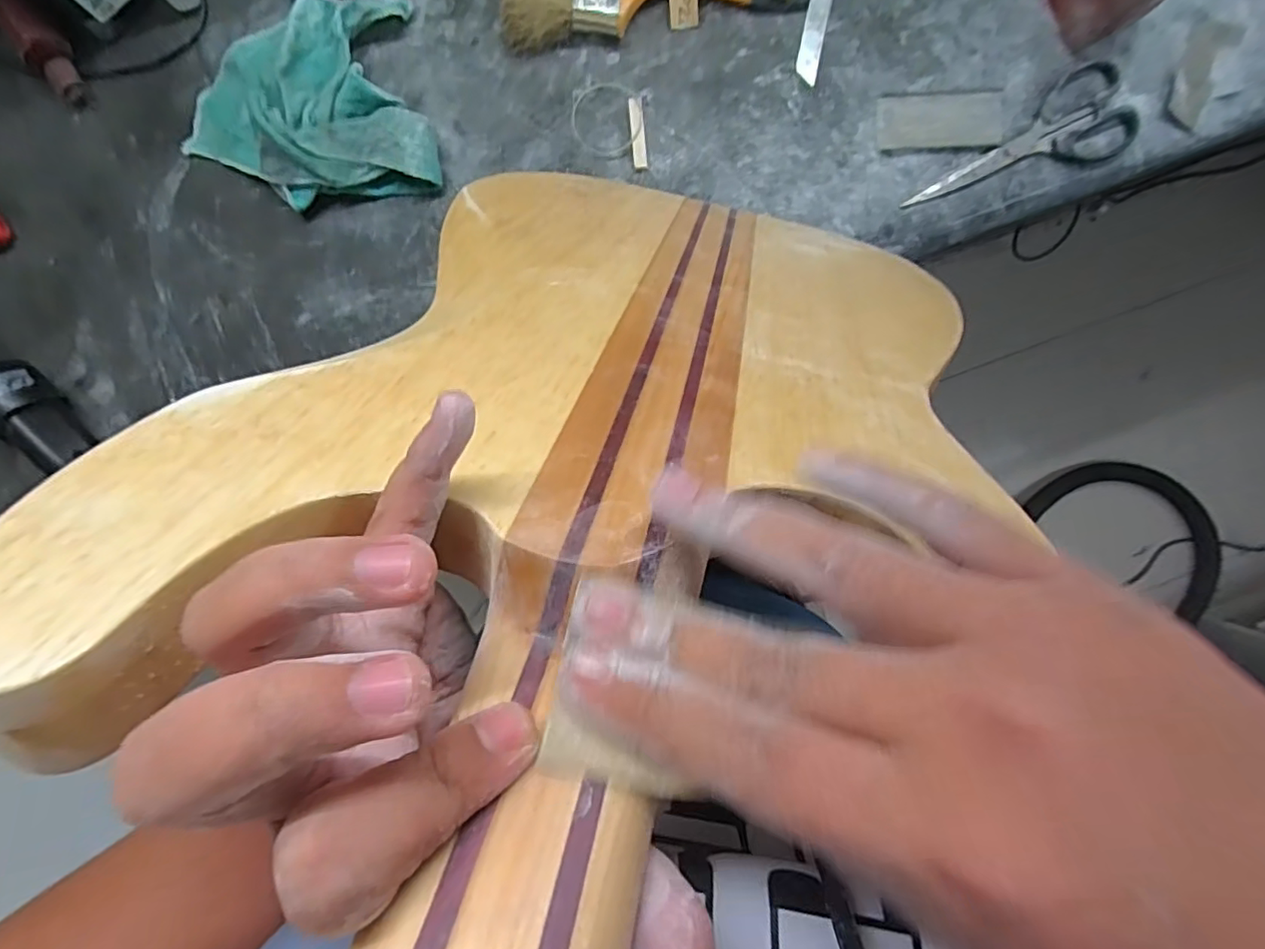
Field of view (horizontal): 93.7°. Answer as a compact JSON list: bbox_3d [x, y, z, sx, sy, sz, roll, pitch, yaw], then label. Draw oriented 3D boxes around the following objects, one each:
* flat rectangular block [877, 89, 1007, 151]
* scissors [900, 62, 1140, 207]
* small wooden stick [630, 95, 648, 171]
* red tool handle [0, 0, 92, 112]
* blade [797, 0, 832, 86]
[{"bbox_3d":[0.247,-0.283,0.472,0.103,0.005,0.040,-5,94,-3],"label":"flat rectangular block"},{"bbox_3d":[0.311,-0.269,0.477,0.191,0.015,0.072,-21,94,-2],"label":"scissors"},{"bbox_3d":[0.005,-0.267,0.462,0.011,0.005,0.052,-6,94,-3],"label":"small wooden stick"},{"bbox_3d":[-0.414,-0.306,0.402,0.032,0.025,0.099,-26,127,-2],"label":"red tool handle"},{"bbox_3d":[0.146,-0.362,0.464,0.018,0.004,0.099,11,93,-4],"label":"blade"}]

